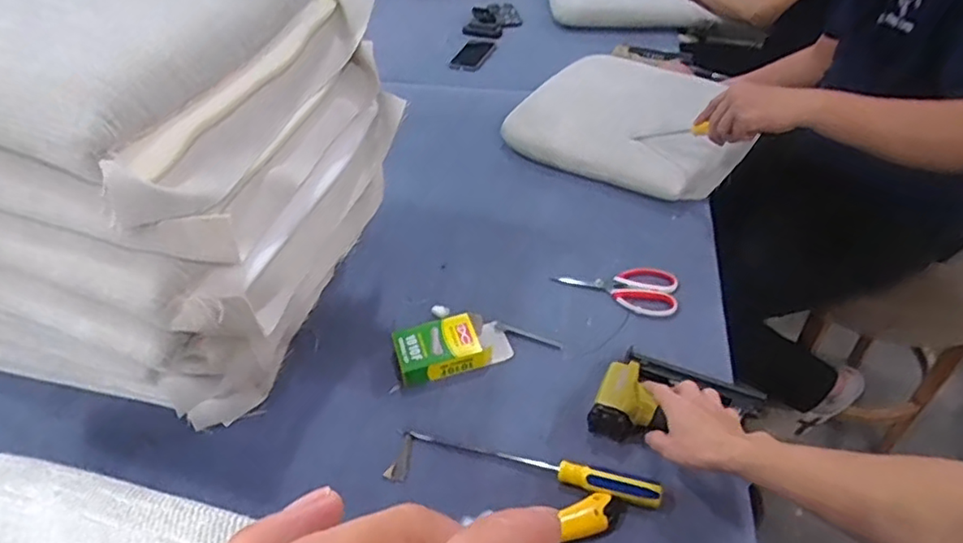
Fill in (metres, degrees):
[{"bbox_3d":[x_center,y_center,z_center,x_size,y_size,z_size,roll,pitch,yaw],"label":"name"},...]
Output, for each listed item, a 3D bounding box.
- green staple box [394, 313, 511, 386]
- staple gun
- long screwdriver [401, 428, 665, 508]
[{"bbox_3d":[-0.039,0.101,0.855,0.153,0.034,0.081,-11,43,-11],"label":"green staple box"},{"bbox_3d":[0.240,0.156,0.750,0.182,0.061,0.137,16,42,22],"label":"staple gun"},{"bbox_3d":[0.058,0.220,0.726,0.298,0.022,0.032,12,44,14],"label":"long screwdriver"}]

